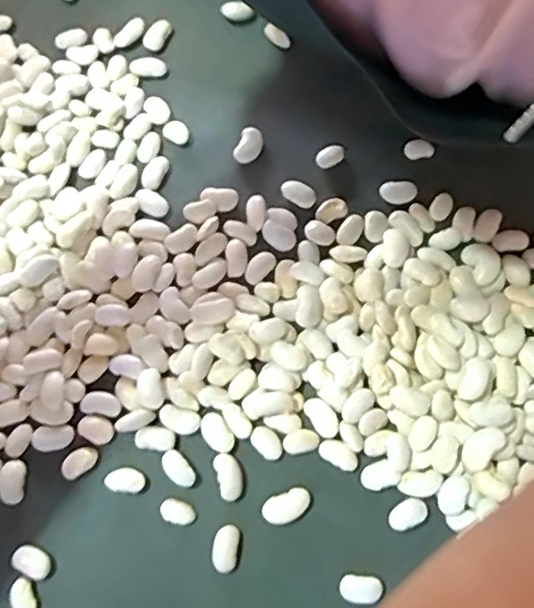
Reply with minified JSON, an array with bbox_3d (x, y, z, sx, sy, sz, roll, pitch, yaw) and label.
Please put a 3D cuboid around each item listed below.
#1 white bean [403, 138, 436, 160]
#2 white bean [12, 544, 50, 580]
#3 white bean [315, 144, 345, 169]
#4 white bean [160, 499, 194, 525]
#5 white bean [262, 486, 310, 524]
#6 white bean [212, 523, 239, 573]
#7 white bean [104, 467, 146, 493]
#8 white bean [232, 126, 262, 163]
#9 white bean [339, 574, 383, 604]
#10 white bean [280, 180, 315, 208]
[{"bbox_3d":[0.091,-0.093,0.367,0.018,0.004,0.012,-6,73,-1],"label":"white bean"},{"bbox_3d":[-0.120,0.131,0.312,0.020,0.004,0.014,31,76,10],"label":"white bean"},{"bbox_3d":[0.038,-0.089,0.368,0.018,0.004,0.012,-32,75,-8],"label":"white bean"},{"bbox_3d":[-0.047,0.107,0.316,0.019,0.004,0.012,17,74,6],"label":"white bean"},{"bbox_3d":[0.010,0.104,0.314,0.025,0.005,0.014,-24,74,-6],"label":"white bean"},{"bbox_3d":[-0.021,0.124,0.310,0.013,0.005,0.022,6,74,3],"label":"white bean"},{"bbox_3d":[-0.075,0.092,0.322,0.021,0.004,0.012,4,74,3],"label":"white bean"},{"bbox_3d":[-0.011,-0.097,0.373,0.015,0.004,0.023,23,75,8],"label":"white bean"},{"bbox_3d":[0.046,0.140,0.301,0.020,0.007,0.012,3,73,2],"label":"white bean"},{"bbox_3d":[0.019,-0.066,0.362,0.021,0.004,0.013,30,76,10],"label":"white bean"}]

